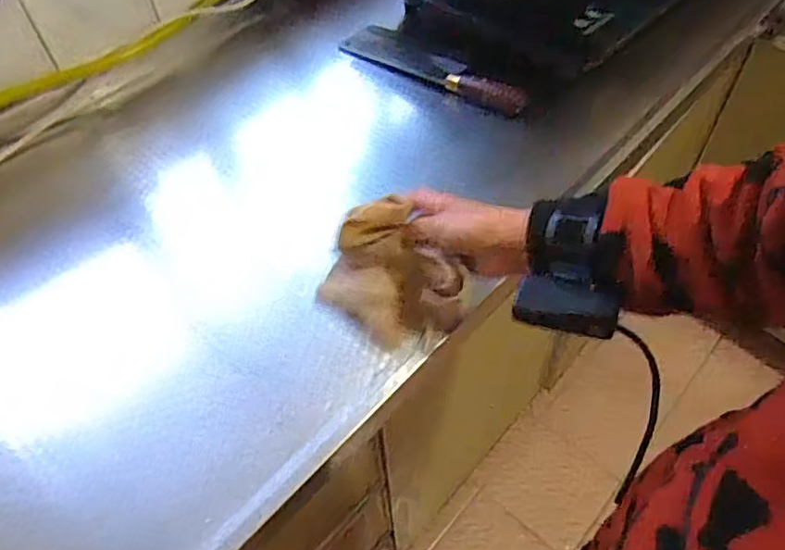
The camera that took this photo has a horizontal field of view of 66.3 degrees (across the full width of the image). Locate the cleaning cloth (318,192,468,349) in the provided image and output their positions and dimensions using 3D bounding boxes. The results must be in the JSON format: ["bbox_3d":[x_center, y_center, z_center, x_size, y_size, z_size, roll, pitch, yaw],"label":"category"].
[{"bbox_3d":[0.003,0.007,0.520,0.119,0.114,0.033,34,30,9],"label":"cleaning cloth"}]

